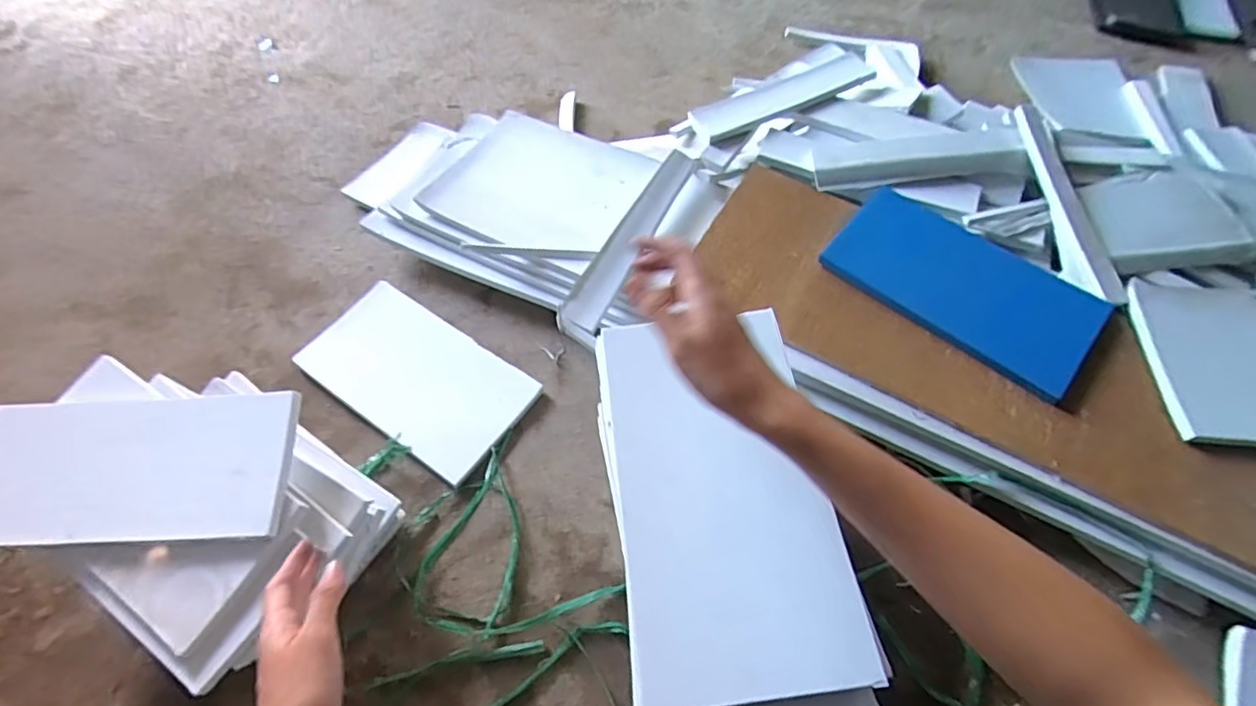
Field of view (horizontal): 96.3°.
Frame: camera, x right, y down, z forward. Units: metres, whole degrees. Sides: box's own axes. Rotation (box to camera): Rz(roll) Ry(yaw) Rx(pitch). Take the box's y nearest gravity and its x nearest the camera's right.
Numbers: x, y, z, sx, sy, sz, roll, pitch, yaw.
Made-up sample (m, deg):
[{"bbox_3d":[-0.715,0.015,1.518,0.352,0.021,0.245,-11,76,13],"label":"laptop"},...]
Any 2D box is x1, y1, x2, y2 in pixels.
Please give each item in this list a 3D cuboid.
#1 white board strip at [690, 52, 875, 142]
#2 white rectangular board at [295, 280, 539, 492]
[{"bbox_3d":[0.231,-0.374,0.815,0.296,0.019,0.067,-25,62,-13],"label":"white board strip"},{"bbox_3d":[-0.263,0.027,0.696,0.289,0.022,0.150,31,64,18],"label":"white rectangular board"}]

